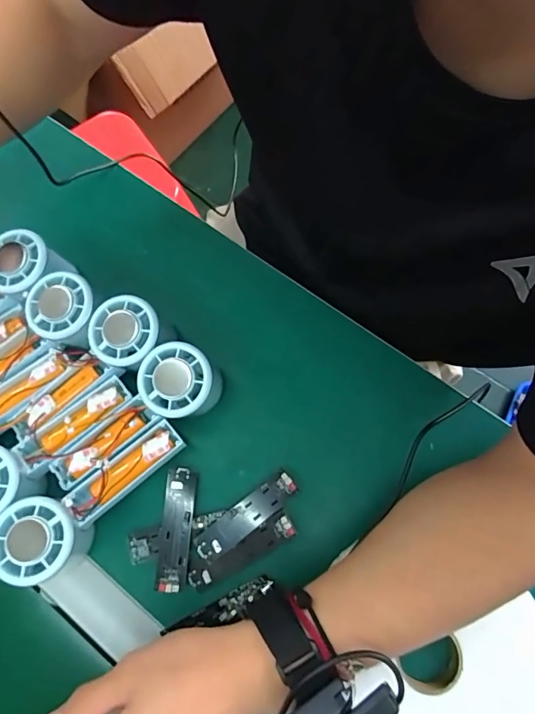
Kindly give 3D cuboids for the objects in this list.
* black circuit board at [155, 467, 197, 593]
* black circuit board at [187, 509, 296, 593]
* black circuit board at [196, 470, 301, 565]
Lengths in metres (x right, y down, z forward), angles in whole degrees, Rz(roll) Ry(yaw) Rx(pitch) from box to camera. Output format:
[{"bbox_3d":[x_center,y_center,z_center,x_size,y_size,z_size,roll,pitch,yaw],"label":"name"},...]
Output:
[{"bbox_3d":[-0.074,0.138,0.350,0.024,0.010,0.090,3,74,3],"label":"black circuit board"},{"bbox_3d":[-0.022,0.156,0.346,0.091,0.012,0.025,-28,75,-6],"label":"black circuit board"},{"bbox_3d":[-0.017,0.129,0.351,0.093,0.005,0.025,-36,76,-8],"label":"black circuit board"}]

